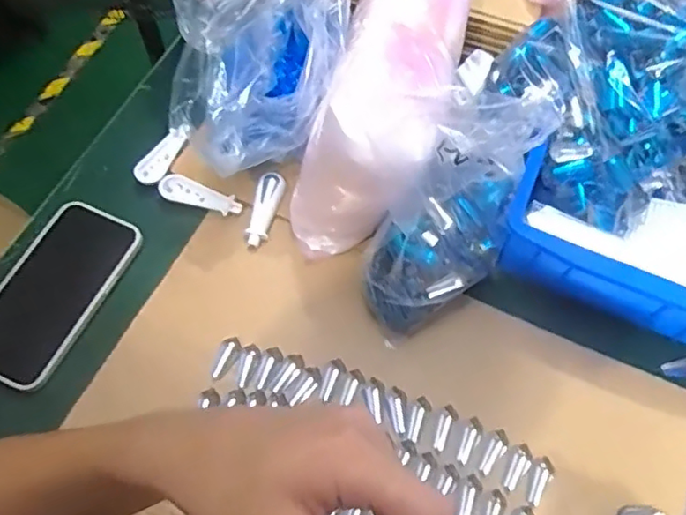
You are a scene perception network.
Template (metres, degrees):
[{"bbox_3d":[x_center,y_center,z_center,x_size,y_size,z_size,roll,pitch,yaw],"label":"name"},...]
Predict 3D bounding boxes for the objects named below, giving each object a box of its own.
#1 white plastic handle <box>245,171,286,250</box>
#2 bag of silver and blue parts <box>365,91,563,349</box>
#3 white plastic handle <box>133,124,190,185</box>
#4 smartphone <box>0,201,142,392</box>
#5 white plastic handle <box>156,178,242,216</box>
[{"bbox_3d":[-0.073,-0.045,0.573,0.020,0.018,0.073,12,63,5],"label":"white plastic handle"},{"bbox_3d":[0.076,-0.028,0.470,0.097,0.180,0.135,25,65,11],"label":"bag of silver and blue parts"},{"bbox_3d":[-0.171,-0.099,0.590,0.022,0.012,0.067,31,66,14],"label":"white plastic handle"},{"bbox_3d":[-0.247,0.028,0.525,0.087,0.018,0.160,19,63,18],"label":"smartphone"},{"bbox_3d":[-0.133,-0.056,0.579,0.078,0.015,0.018,15,63,6],"label":"white plastic handle"}]

